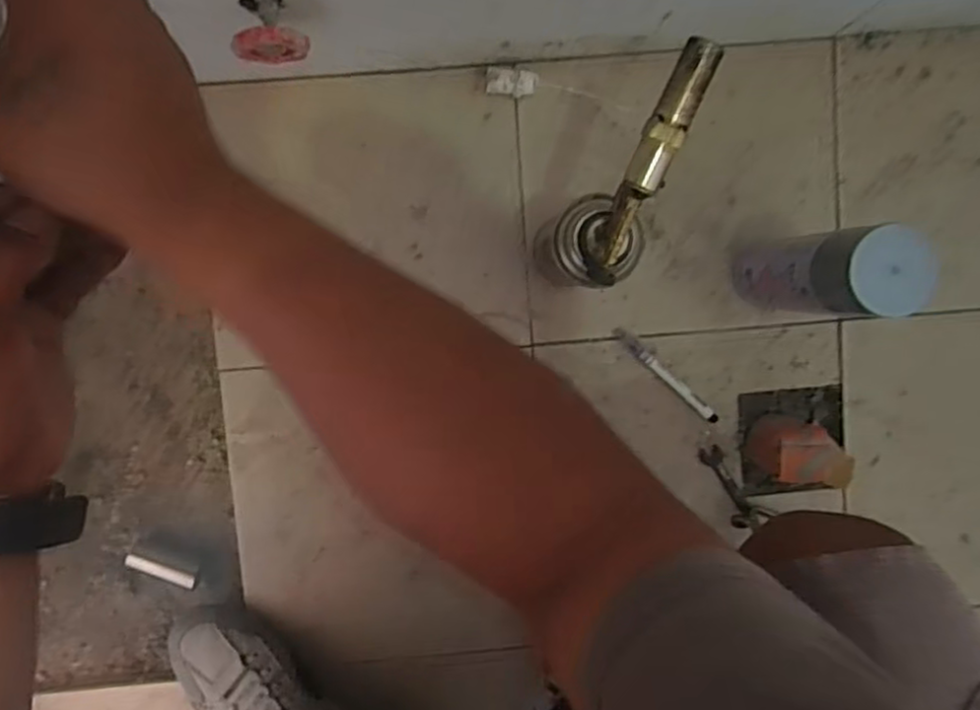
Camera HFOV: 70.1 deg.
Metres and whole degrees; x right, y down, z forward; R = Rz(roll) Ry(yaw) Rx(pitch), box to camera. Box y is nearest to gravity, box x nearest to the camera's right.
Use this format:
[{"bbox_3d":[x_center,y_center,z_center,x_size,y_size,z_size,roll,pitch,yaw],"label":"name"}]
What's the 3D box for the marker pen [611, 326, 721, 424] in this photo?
[{"bbox_3d":[0.170,0.021,0.671,0.130,0.013,0.014,42,92,-5],"label":"marker pen"}]

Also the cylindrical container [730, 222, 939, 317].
[{"bbox_3d":[0.264,-0.064,0.564,0.062,0.219,0.068,-1,95,-2],"label":"cylindrical container"}]

